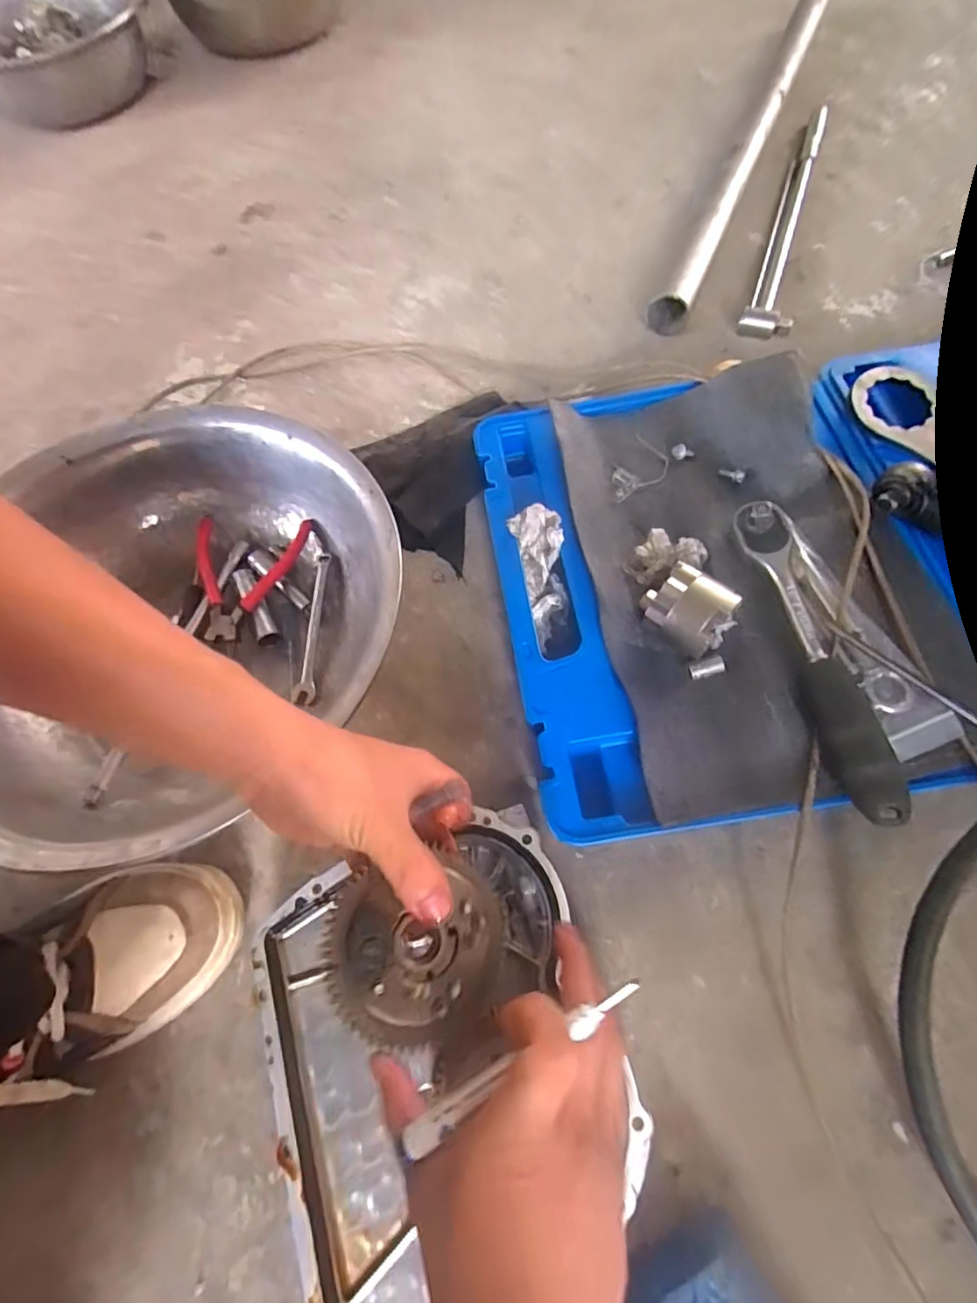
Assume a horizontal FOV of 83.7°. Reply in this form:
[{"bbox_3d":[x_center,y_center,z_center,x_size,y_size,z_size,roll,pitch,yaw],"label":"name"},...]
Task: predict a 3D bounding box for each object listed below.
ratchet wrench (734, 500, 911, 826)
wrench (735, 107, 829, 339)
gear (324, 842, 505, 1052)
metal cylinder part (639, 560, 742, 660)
[{"bbox_3d":[0.224,-0.001,0.384,0.034,0.035,0.235,-9,66,0],"label":"ratchet wrench"},{"bbox_3d":[0.391,-0.556,0.689,0.052,0.026,0.484,20,68,11],"label":"wrench"},{"bbox_3d":[-0.037,0.152,0.284,0.088,0.021,0.085,-1,65,2],"label":"gear"},{"bbox_3d":[0.146,-0.030,0.404,0.057,0.049,0.047,37,73,18],"label":"metal cylinder part"}]

